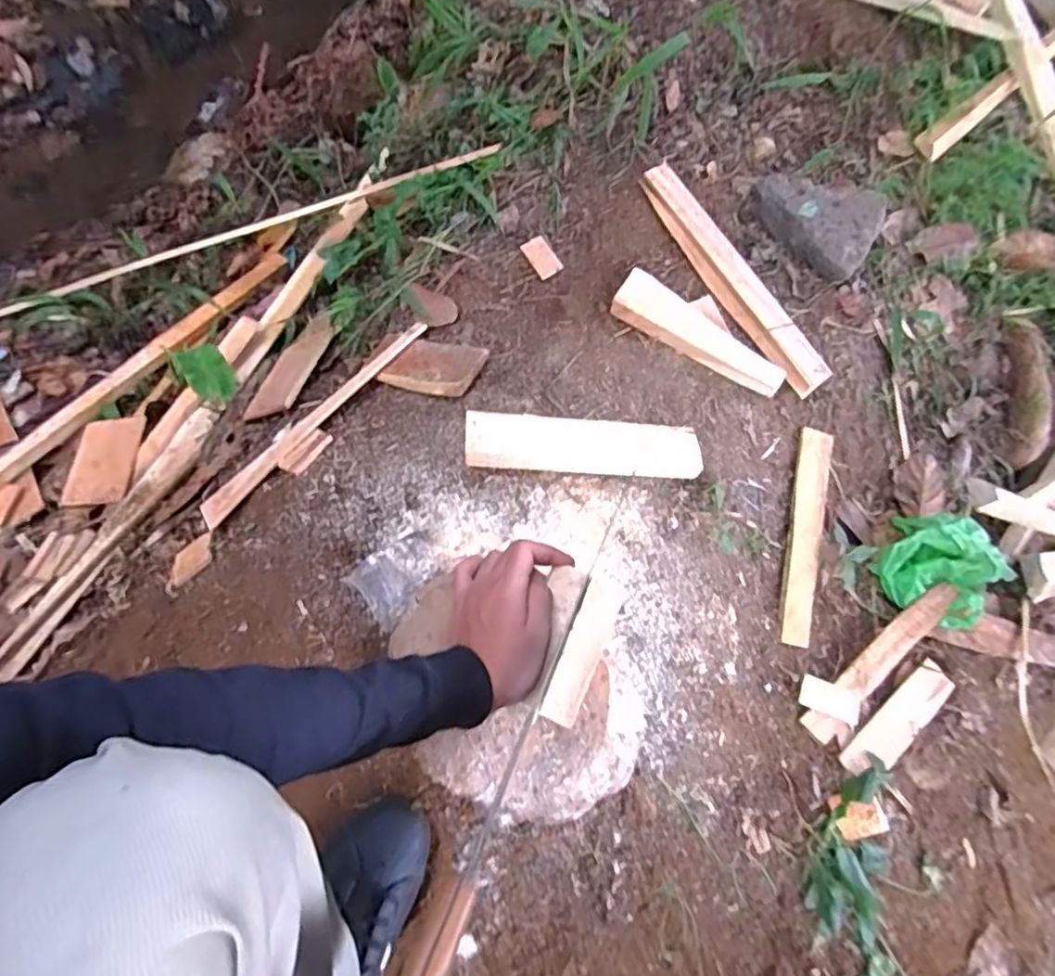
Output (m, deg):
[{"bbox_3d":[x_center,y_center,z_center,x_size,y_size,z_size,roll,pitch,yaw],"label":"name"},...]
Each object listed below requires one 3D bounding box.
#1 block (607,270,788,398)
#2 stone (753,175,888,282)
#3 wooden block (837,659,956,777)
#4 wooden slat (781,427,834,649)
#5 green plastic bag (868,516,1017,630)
[{"bbox_3d":[0.232,-0.206,0.827,0.244,0.033,0.061,33,63,4],"label":"block"},{"bbox_3d":[0.406,-0.385,0.869,0.175,0.085,0.120,25,61,16],"label":"stone"},{"bbox_3d":[0.475,0.293,0.774,0.212,0.014,0.050,-29,61,-26],"label":"wooden block"},{"bbox_3d":[0.369,0.062,0.808,0.052,0.009,0.285,15,77,-16],"label":"wooden slat"},{"bbox_3d":[0.566,0.113,0.835,0.151,0.091,0.123,29,62,18],"label":"green plastic bag"}]

